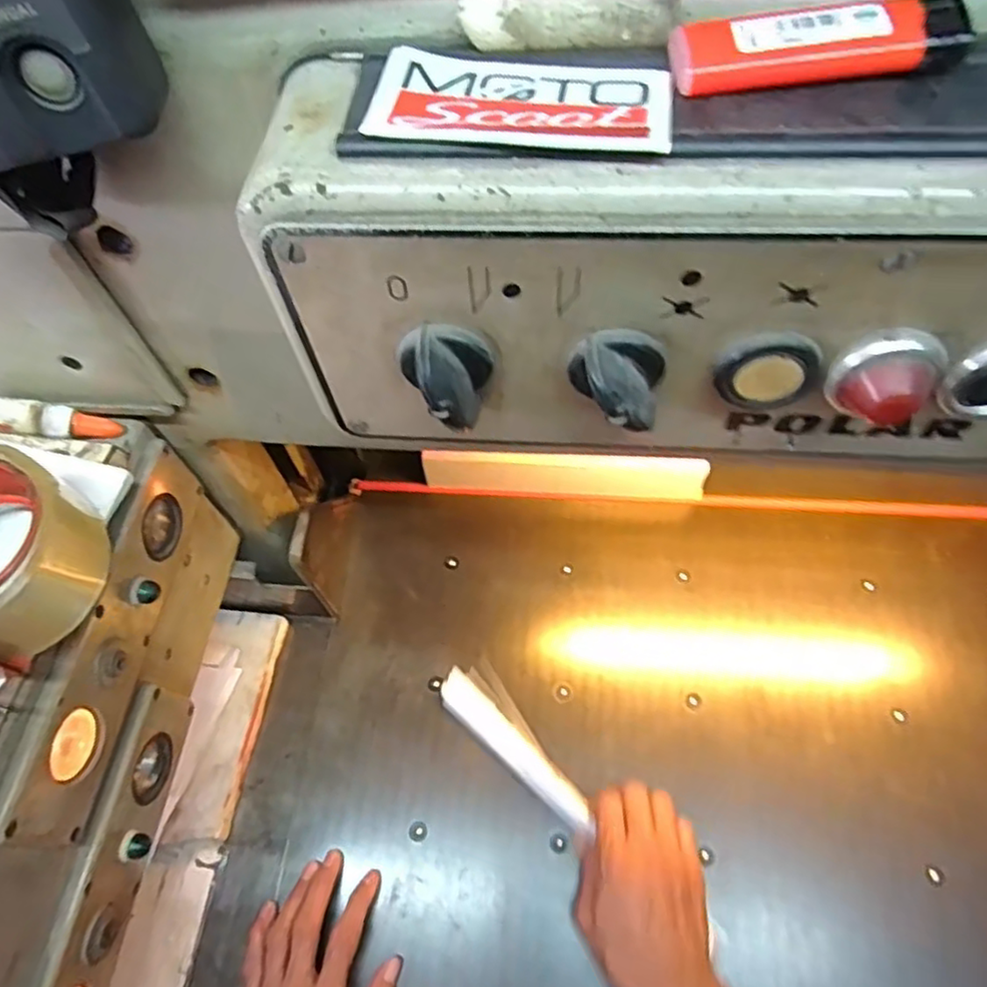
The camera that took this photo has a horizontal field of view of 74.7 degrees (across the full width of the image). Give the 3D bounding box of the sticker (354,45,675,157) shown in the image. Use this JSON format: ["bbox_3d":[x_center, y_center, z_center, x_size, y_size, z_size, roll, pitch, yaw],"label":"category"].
[{"bbox_3d":[0.008,-0.114,0.188,0.085,0.004,0.041,7,61,5],"label":"sticker"}]

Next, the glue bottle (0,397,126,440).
[{"bbox_3d":[-0.279,-0.044,0.380,0.104,0.024,0.020,7,57,-28],"label":"glue bottle"}]

